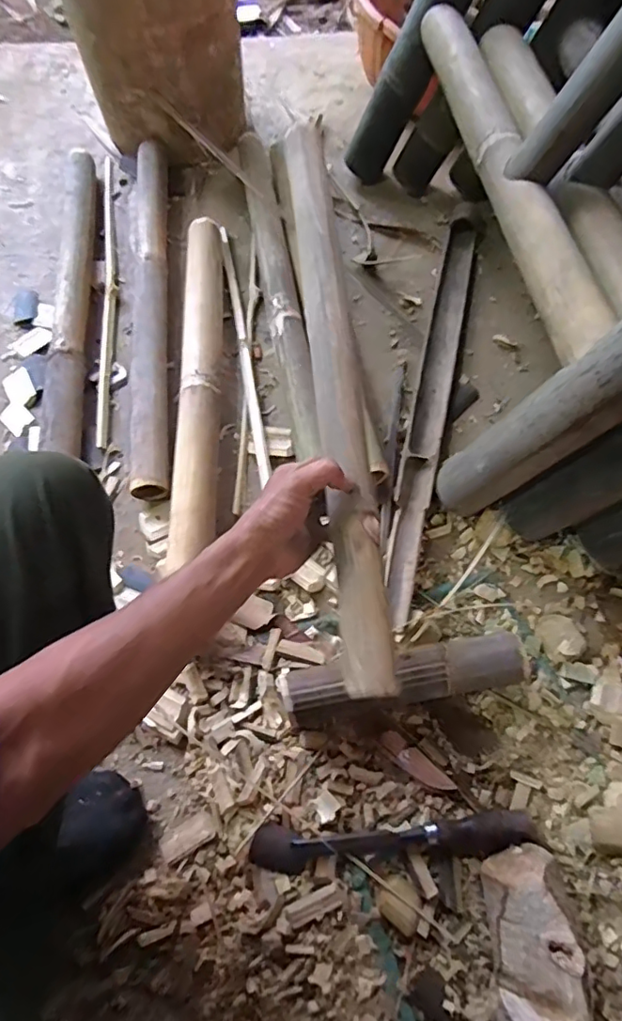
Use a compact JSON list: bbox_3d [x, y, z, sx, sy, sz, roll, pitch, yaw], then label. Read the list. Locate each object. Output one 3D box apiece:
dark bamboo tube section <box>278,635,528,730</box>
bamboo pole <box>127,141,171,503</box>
[{"bbox_3d":[0.101,0.184,0.595,0.259,0.062,0.059,-8,67,-3],"label":"dark bamboo tube section"},{"bbox_3d":[-0.241,-0.312,0.824,0.055,0.049,0.640,-6,67,-2],"label":"bamboo pole"}]

